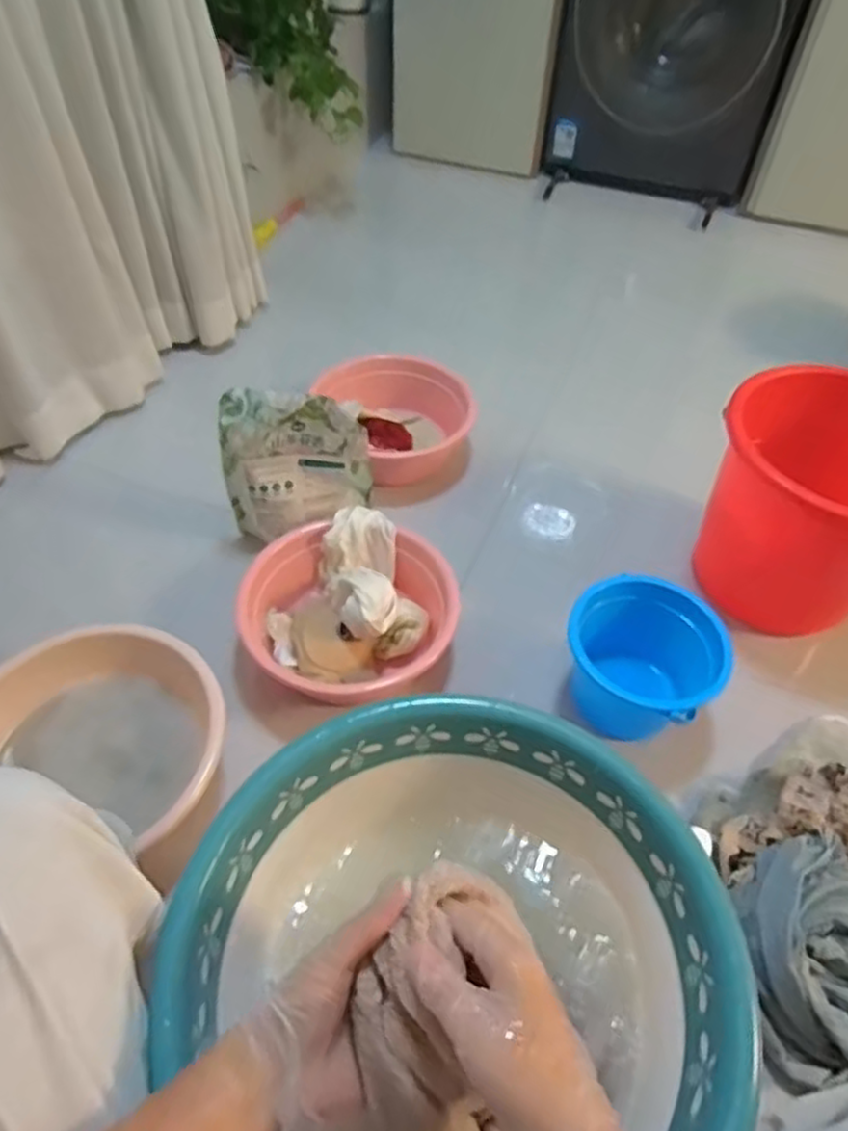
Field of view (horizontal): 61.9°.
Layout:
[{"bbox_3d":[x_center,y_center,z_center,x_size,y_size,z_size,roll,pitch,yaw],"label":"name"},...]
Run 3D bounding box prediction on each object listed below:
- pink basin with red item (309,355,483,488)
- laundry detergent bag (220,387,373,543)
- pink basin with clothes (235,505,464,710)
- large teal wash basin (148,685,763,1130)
[{"bbox_3d":[-0.030,-0.279,1.336,0.291,0.133,0.295,-23,54,-21],"label":"pink basin with red item"},{"bbox_3d":[-0.194,-0.137,1.074,0.212,0.247,0.070,8,49,4],"label":"laundry detergent bag"},{"bbox_3d":[-0.096,0.056,1.013,0.285,0.114,0.266,2,49,-2],"label":"pink basin with clothes"},{"bbox_3d":[0.020,0.278,0.493,0.357,0.114,0.349,2,49,-2],"label":"large teal wash basin"}]

